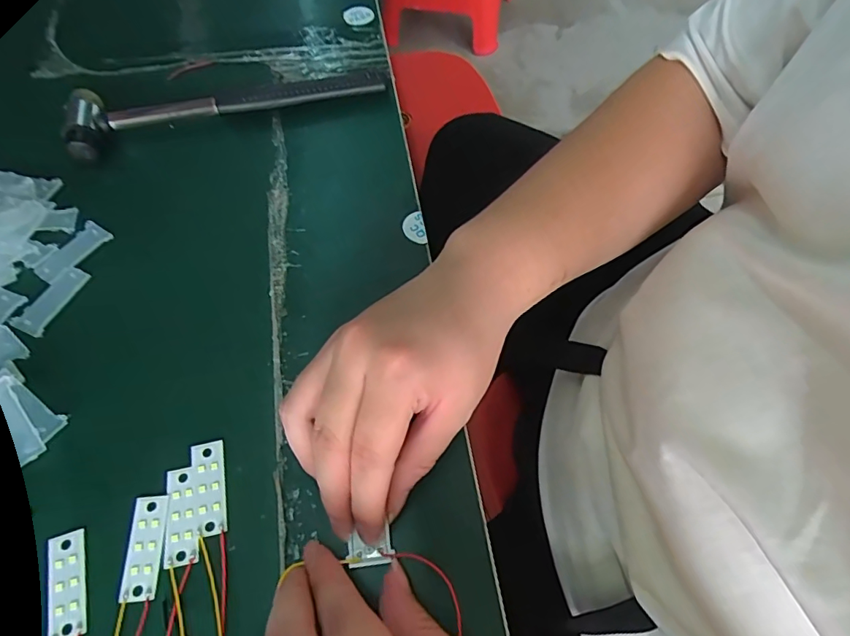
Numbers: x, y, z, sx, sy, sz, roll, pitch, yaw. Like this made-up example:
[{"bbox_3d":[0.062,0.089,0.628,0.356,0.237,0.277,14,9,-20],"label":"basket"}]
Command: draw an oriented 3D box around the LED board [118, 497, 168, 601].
[{"bbox_3d":[-0.135,0.110,0.235,0.018,0.004,0.046,-2,61,-4],"label":"LED board"}]

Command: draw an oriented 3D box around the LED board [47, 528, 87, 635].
[{"bbox_3d":[-0.167,0.124,0.227,0.014,0.005,0.045,-17,63,-12],"label":"LED board"}]

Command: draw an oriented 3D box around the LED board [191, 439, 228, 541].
[{"bbox_3d":[-0.110,0.086,0.248,0.015,0.004,0.046,-11,62,-9],"label":"LED board"}]

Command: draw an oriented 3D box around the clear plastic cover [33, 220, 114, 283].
[{"bbox_3d":[-0.228,-0.043,0.316,0.020,0.005,0.047,28,63,12],"label":"clear plastic cover"}]

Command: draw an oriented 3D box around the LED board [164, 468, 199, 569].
[{"bbox_3d":[-0.121,0.097,0.241,0.015,0.004,0.046,-11,62,-9],"label":"LED board"}]

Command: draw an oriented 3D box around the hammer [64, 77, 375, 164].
[{"bbox_3d":[-0.150,-0.167,0.375,0.225,0.022,0.055,-17,63,-12],"label":"hammer"}]

